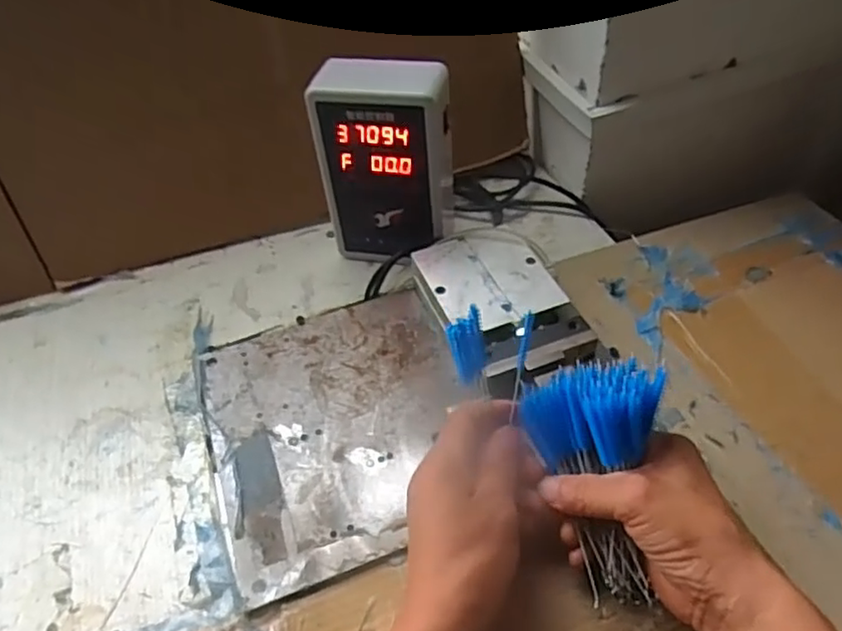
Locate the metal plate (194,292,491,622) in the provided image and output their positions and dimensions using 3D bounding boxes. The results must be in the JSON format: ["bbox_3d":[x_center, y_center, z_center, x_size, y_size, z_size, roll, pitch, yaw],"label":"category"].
[{"bbox_3d":[-0.060,0.080,0.495,0.198,0.012,0.227,-18,47,-11],"label":"metal plate"}]

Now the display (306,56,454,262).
[{"bbox_3d":[-0.029,-0.129,0.567,0.111,0.181,0.051,8,47,14],"label":"display"}]

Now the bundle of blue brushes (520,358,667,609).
[{"bbox_3d":[0.108,0.101,0.387,0.075,0.139,0.044,-6,5,1],"label":"bundle of blue brushes"}]

